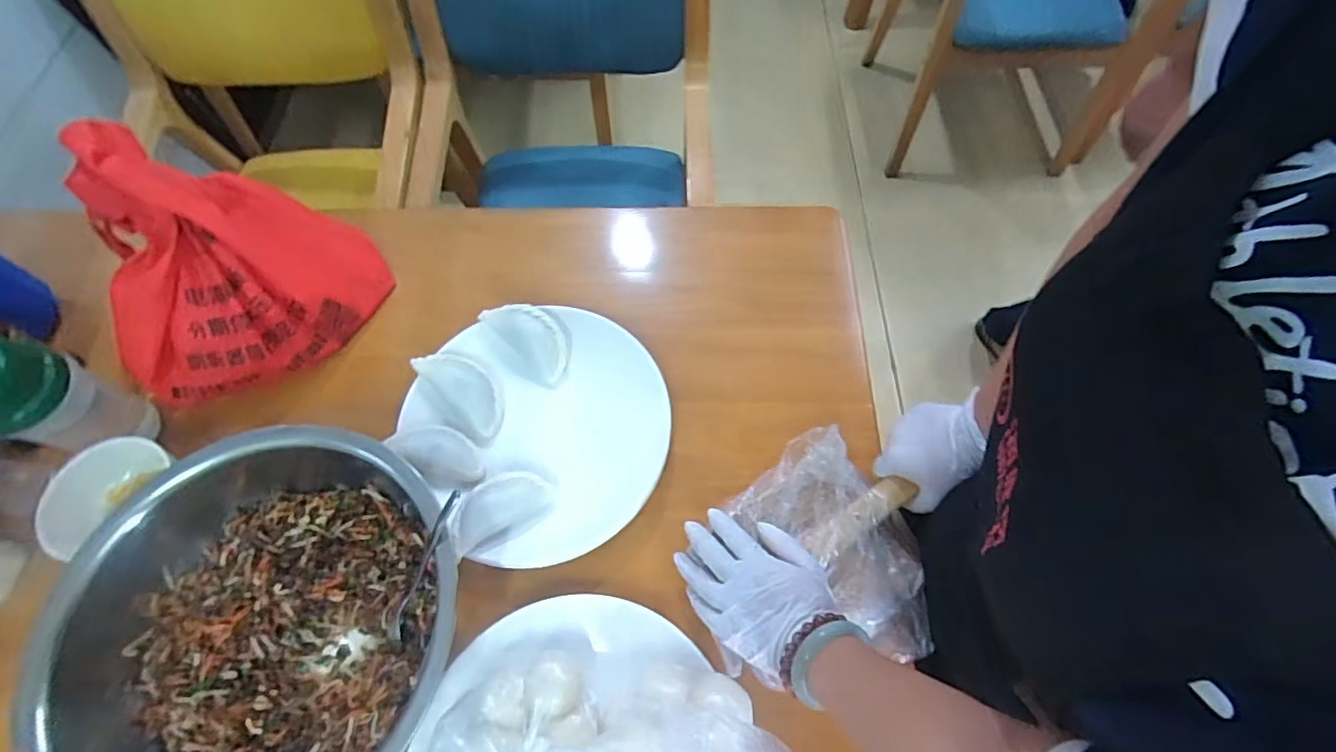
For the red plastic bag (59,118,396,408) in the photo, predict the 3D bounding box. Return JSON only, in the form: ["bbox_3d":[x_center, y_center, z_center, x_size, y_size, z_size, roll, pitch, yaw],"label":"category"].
[{"bbox_3d":[-0.485,-0.116,0.615,0.263,0.229,0.191,-23,67,-9],"label":"red plastic bag"}]

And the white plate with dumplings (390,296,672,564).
[{"bbox_3d":[-0.140,0.049,0.627,0.267,0.055,0.274,0,65,1],"label":"white plate with dumplings"}]

